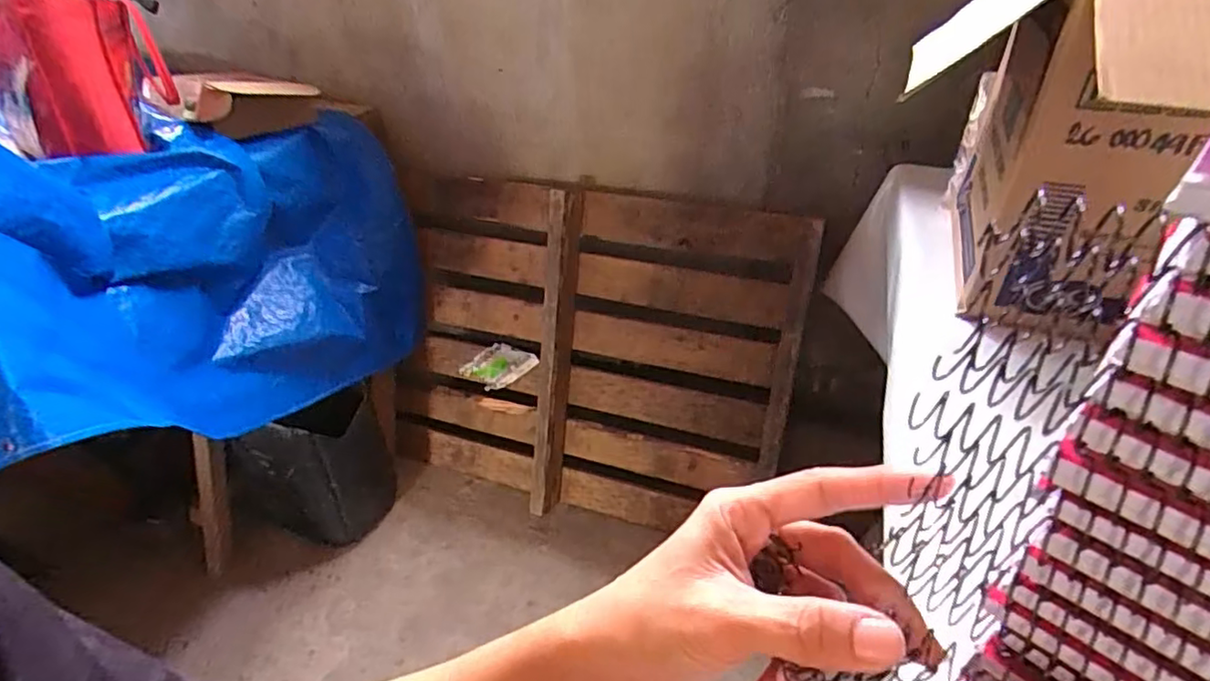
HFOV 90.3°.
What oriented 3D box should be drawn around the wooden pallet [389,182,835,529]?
[{"bbox_3d":[-0.042,0.036,1.324,0.861,0.724,0.113,11,17,16],"label":"wooden pallet"}]

